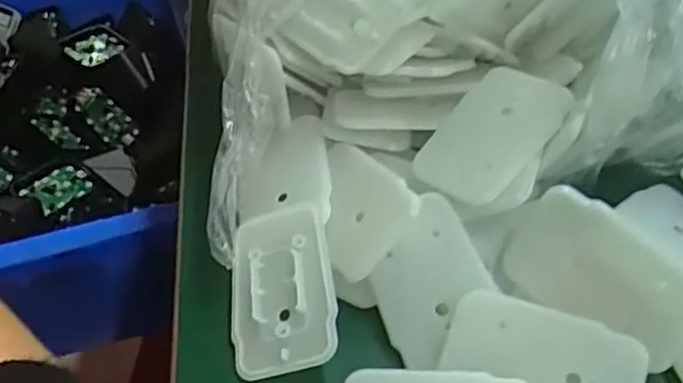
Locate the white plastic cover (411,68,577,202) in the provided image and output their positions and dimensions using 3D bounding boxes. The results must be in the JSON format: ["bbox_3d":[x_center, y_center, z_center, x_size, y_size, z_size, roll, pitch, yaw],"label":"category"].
[{"bbox_3d":[0.061,-0.024,0.275,0.041,0.004,0.064,32,76,31],"label":"white plastic cover"}]

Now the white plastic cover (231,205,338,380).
[{"bbox_3d":[-0.024,0.038,0.267,0.043,0.004,0.065,-16,61,18],"label":"white plastic cover"}]

